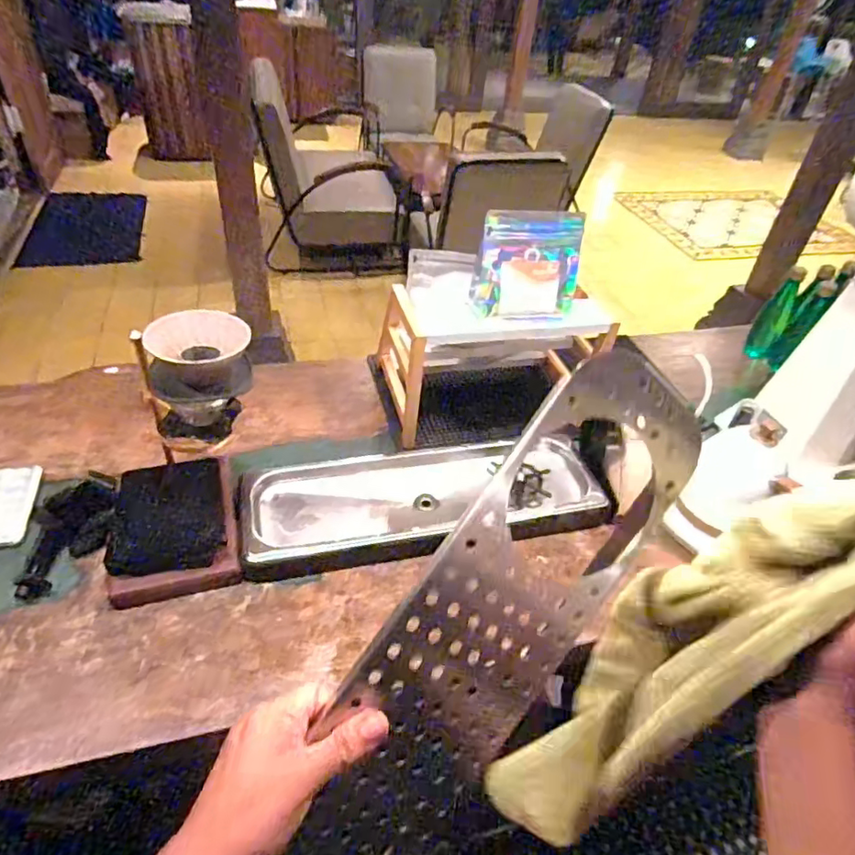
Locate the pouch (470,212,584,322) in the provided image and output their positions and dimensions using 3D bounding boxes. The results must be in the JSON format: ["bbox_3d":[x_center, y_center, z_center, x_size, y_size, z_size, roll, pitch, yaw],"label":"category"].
[{"bbox_3d":[0.148,-0.239,0.847,0.162,0.136,0.059,-5,43,-12],"label":"pouch"}]

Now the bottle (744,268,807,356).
[{"bbox_3d":[0.759,-0.248,1.251,0.066,0.199,0.078,28,46,22],"label":"bottle"}]

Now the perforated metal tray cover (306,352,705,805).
[{"bbox_3d":[0.075,0.094,0.390,0.142,0.300,0.006,34,0,-22],"label":"perforated metal tray cover"}]

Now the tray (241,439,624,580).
[{"bbox_3d":[0.001,0.104,0.874,0.550,0.045,0.207,-7,44,-14],"label":"tray"}]

